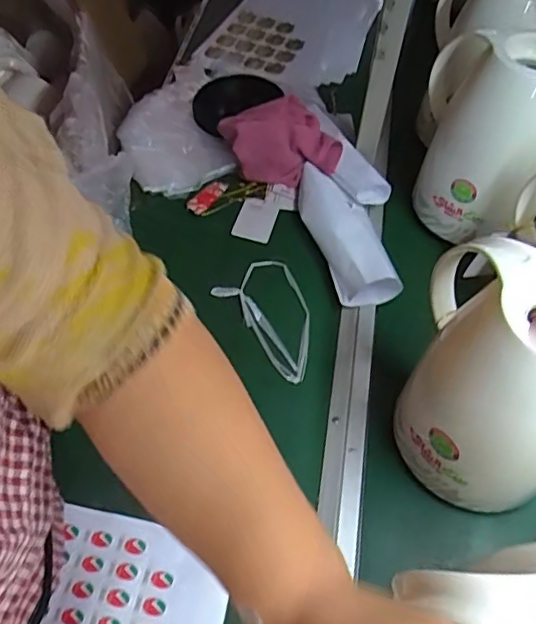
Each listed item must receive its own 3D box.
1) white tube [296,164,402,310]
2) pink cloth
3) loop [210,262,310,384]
[{"bbox_3d":[0.092,-0.105,0.715,0.073,0.052,0.226,-12,59,-11],"label":"white tube"},{"bbox_3d":[0.016,-0.237,0.785,0.140,0.054,0.156,-18,60,-14],"label":"pink cloth"},{"bbox_3d":[0.016,-0.001,0.664,0.099,0.028,0.161,-32,65,-22],"label":"loop"}]

